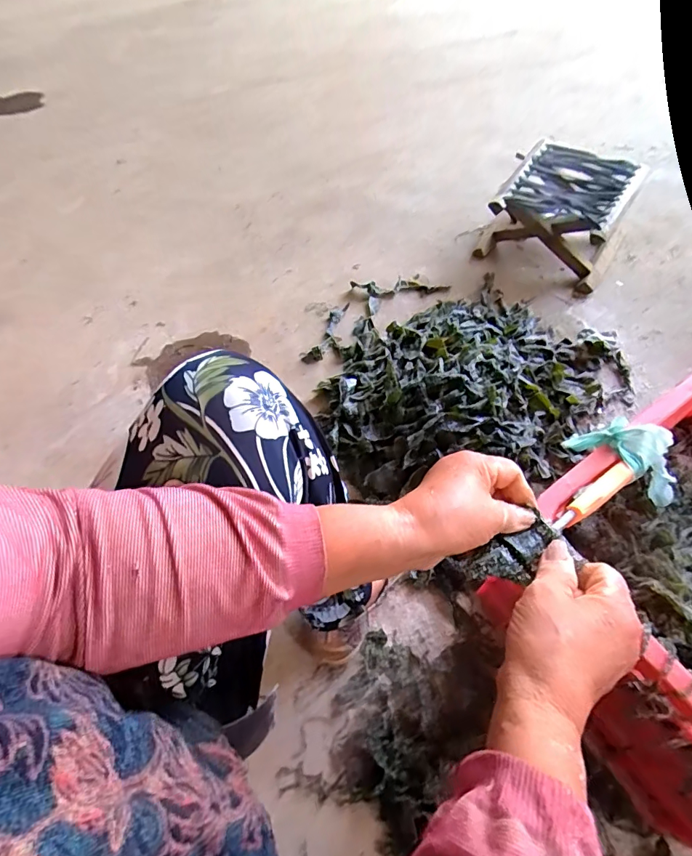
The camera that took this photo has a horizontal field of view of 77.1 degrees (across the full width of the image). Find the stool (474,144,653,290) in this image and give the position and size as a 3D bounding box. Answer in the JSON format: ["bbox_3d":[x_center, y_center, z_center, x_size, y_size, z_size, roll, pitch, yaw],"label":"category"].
[{"bbox_3d":[0.441,-0.443,0.896,0.254,0.137,0.249,29,65,19],"label":"stool"}]

